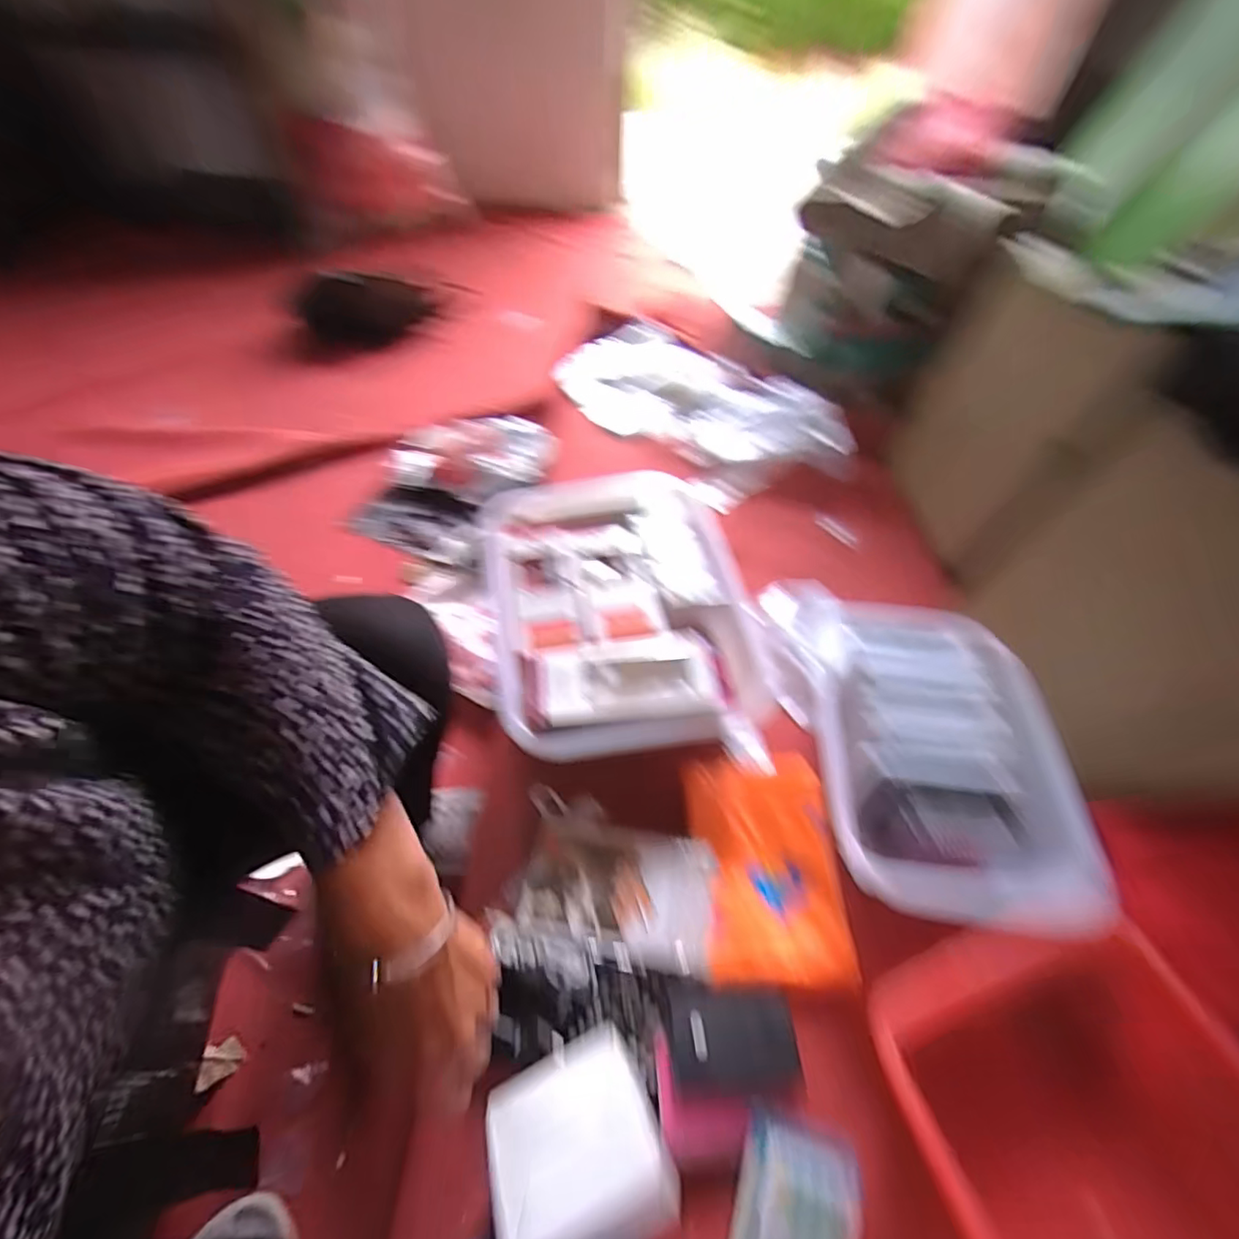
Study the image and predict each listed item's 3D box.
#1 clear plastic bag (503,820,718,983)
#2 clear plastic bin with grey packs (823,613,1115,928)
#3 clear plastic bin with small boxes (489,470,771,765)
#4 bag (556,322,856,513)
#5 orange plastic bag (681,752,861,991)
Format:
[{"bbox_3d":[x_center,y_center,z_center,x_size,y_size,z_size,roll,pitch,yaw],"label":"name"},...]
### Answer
[{"bbox_3d":[-0.005,0.234,0.481,0.166,0.032,0.106,10,54,4],"label":"clear plastic bag"},{"bbox_3d":[0.306,0.131,0.546,0.206,0.081,0.306,6,54,1],"label":"clear plastic bin with grey packs"},{"bbox_3d":[0.003,-0.015,0.617,0.285,0.082,0.356,-7,55,-8],"label":"clear plastic bin with small boxes"},{"bbox_3d":[0.136,-0.362,0.924,0.268,0.073,0.501,-35,63,-25],"label":"bag"},{"bbox_3d":[0.130,0.224,0.505,0.125,0.037,0.186,0,54,-3],"label":"orange plastic bag"}]

